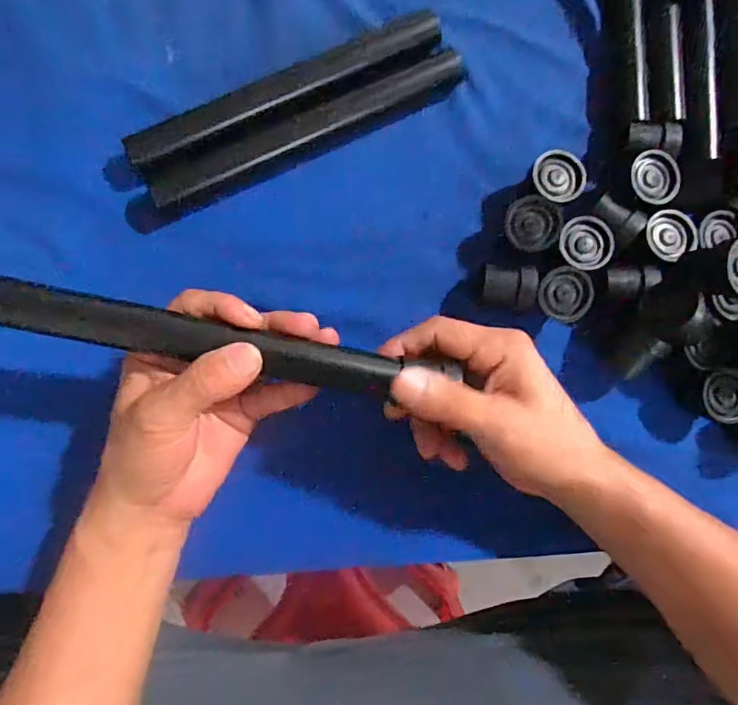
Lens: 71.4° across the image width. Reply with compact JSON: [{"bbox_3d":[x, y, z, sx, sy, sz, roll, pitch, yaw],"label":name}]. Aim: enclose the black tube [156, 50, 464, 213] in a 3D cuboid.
[{"bbox_3d":[-0.040,-0.151,0.345,0.220,0.027,0.019,-24,89,-7],"label":"black tube"}]

